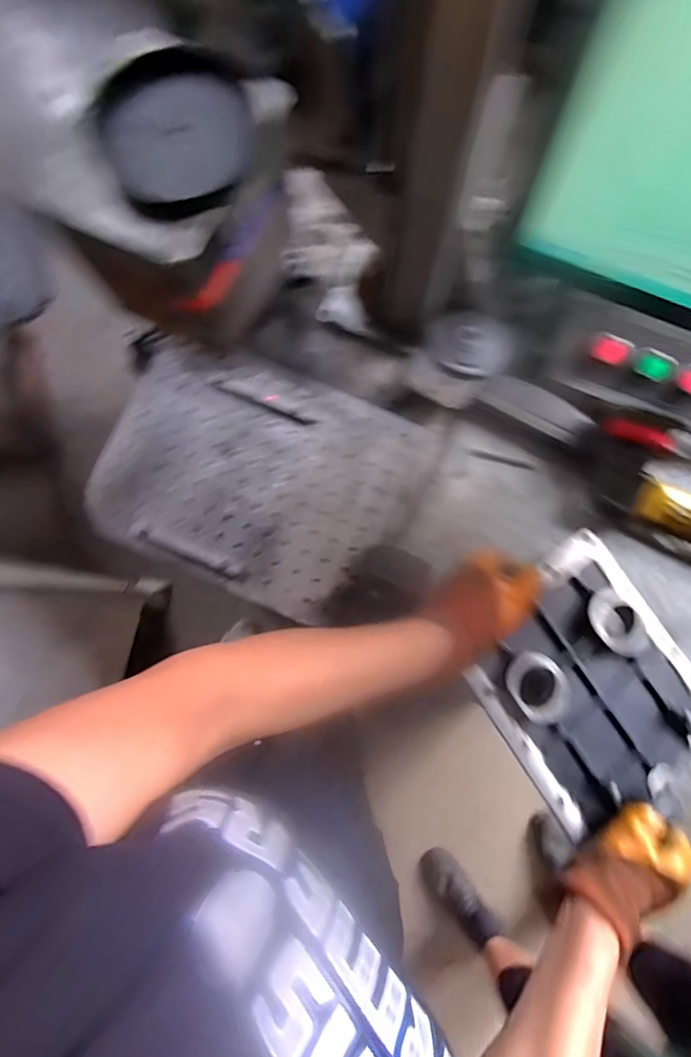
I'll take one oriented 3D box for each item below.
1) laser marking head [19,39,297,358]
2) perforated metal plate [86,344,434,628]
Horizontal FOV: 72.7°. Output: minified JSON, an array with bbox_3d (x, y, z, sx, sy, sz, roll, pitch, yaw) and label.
[{"bbox_3d":[-0.093,-0.186,0.283,0.089,0.106,0.124,30,83,6],"label":"laser marking head"},{"bbox_3d":[-0.108,-0.064,0.550,0.341,0.021,0.263,23,80,3],"label":"perforated metal plate"}]

